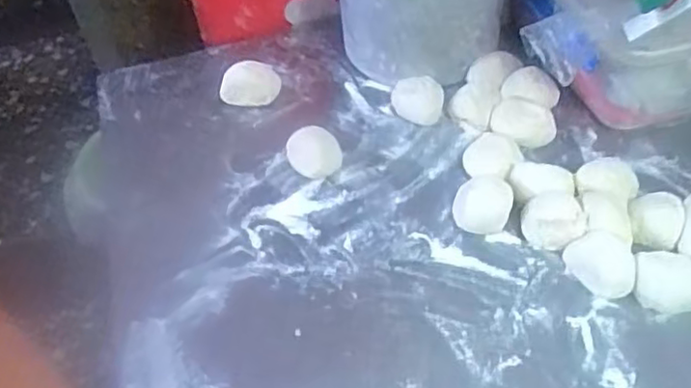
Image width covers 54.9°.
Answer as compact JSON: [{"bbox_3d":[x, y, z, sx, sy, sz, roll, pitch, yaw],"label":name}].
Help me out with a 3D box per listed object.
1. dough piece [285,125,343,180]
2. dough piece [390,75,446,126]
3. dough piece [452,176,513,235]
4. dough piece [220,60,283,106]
[{"bbox_3d":[-0.034,-0.043,0.719,0.057,0.026,0.061,-12,48,-4],"label":"dough piece"},{"bbox_3d":[0.082,-0.108,0.769,0.065,0.033,0.049,12,51,17],"label":"dough piece"},{"bbox_3d":[0.136,0.011,0.660,0.053,0.028,0.052,-3,48,4],"label":"dough piece"},{"bbox_3d":[-0.117,-0.132,0.814,0.075,0.037,0.052,-12,48,-4],"label":"dough piece"}]

